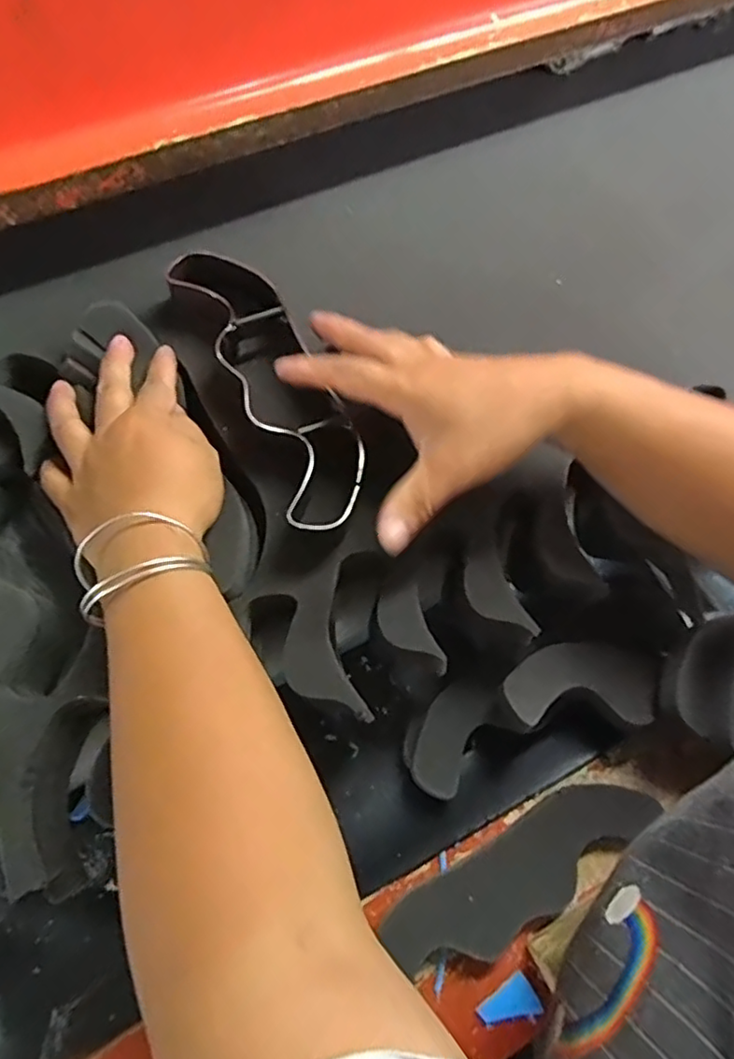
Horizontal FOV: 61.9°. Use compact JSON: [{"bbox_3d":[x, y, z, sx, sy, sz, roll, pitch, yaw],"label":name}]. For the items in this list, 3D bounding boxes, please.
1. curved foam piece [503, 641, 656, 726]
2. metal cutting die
[{"bbox_3d":[0.133,0.095,0.381,0.098,0.025,0.050,-1,66,-2],"label":"curved foam piece"},{"bbox_3d":[-0.057,-0.089,0.382,0.057,0.041,0.209,-25,69,-12],"label":"metal cutting die"}]

